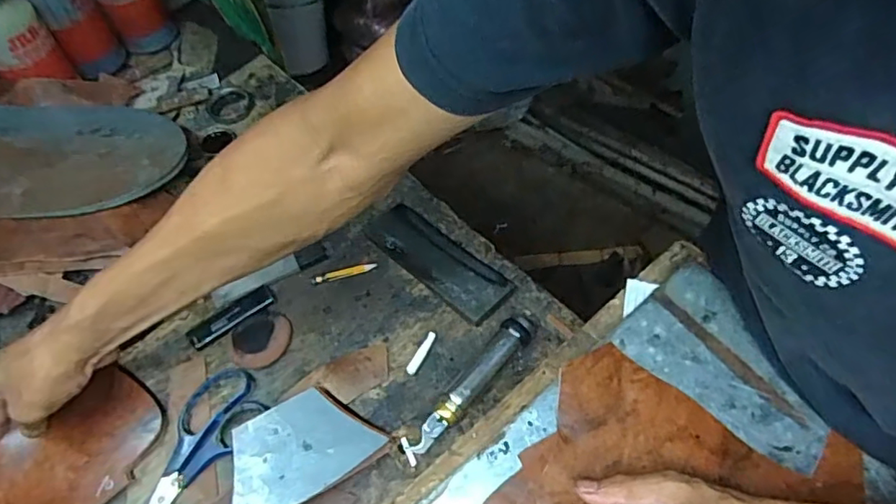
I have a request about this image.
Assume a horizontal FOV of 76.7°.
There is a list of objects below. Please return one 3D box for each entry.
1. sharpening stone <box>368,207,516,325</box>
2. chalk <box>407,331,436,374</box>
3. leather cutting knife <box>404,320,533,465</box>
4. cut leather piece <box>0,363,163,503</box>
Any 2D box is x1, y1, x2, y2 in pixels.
[{"bbox_3d":[-0.012,0.007,0.539,0.155,0.017,0.053,35,60,25],"label":"sharpening stone"},{"bbox_3d":[-0.023,0.088,0.494,0.009,0.005,0.042,24,56,19],"label":"chalk"},{"bbox_3d":[0.017,0.109,0.466,0.024,0.026,0.143,37,61,26],"label":"leather cutting knife"},{"bbox_3d":[-0.311,0.174,0.448,0.095,0.023,0.168,32,62,21],"label":"cut leather piece"}]

